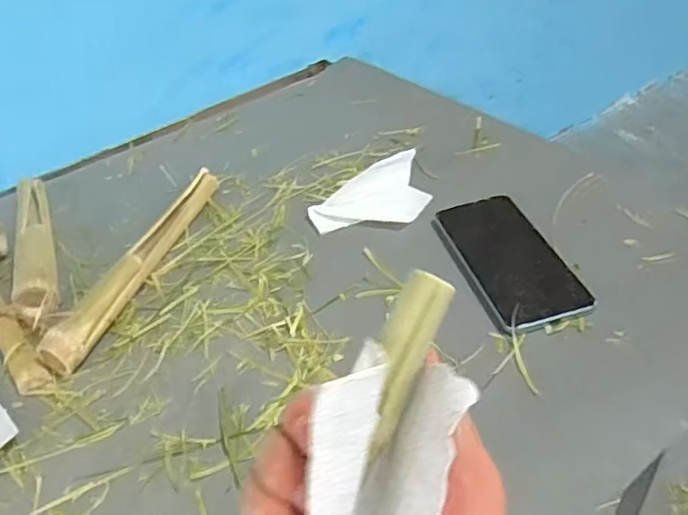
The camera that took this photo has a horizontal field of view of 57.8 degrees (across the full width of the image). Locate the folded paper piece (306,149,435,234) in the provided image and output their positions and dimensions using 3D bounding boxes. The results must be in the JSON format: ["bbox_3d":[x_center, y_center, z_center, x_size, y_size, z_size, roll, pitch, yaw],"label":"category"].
[{"bbox_3d":[0.022,-0.062,0.600,0.111,0.031,0.070,-11,40,-4],"label":"folded paper piece"}]

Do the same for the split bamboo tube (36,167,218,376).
[{"bbox_3d":[-0.182,-0.002,0.568,0.029,0.031,0.258,8,42,18],"label":"split bamboo tube"}]

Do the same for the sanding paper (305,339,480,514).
[{"bbox_3d":[0.007,0.091,0.233,0.057,0.042,0.114,18,78,-14],"label":"sanding paper"}]

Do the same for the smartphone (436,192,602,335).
[{"bbox_3d":[0.139,-0.001,0.528,0.077,0.010,0.159,-14,40,-7],"label":"smartphone"}]

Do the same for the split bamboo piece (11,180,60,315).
[{"bbox_3d":[-0.303,-0.019,0.608,0.031,0.036,0.225,-20,41,-14],"label":"split bamboo piece"}]

